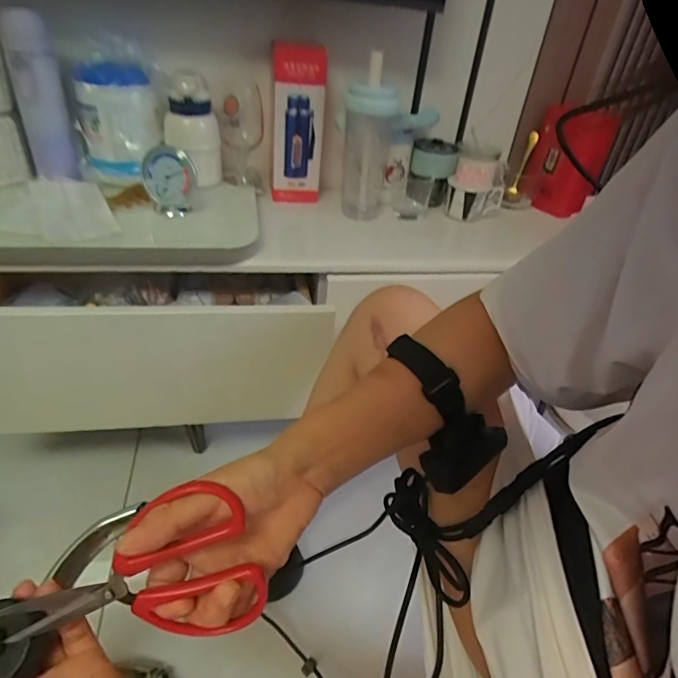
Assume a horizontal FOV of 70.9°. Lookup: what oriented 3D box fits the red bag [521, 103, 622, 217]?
[{"bbox_3d":[0.445,-0.354,0.937,0.133,0.218,0.040,23,9,39],"label":"red bag"}]

